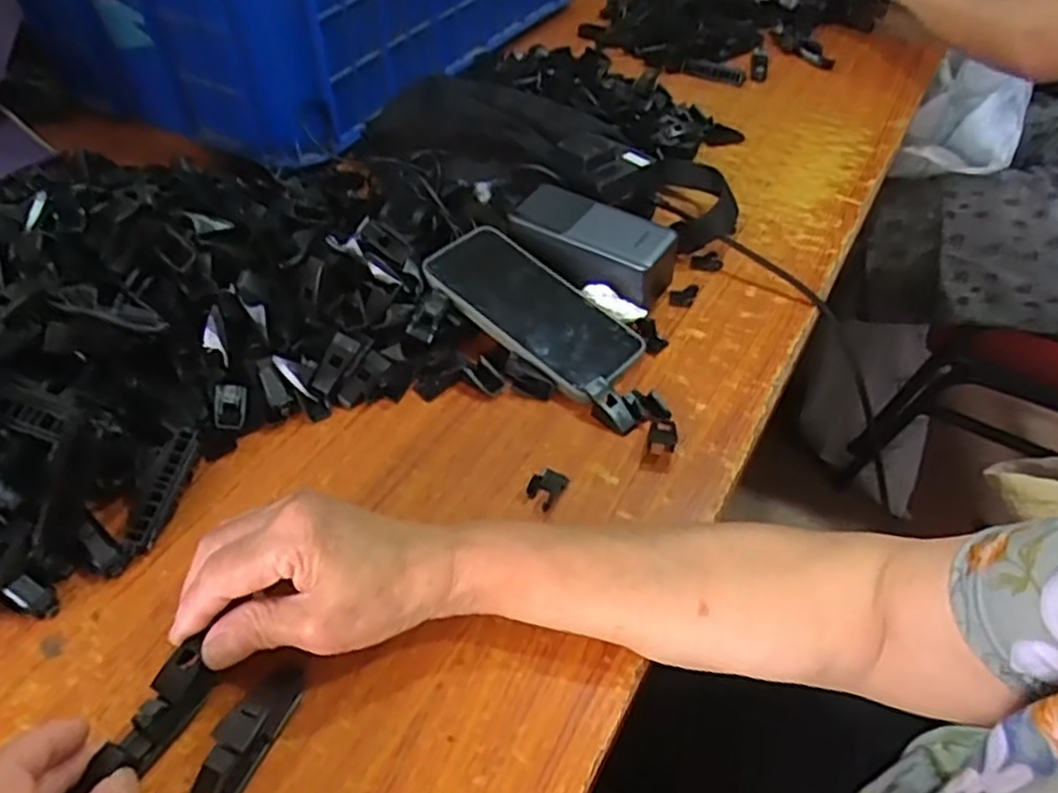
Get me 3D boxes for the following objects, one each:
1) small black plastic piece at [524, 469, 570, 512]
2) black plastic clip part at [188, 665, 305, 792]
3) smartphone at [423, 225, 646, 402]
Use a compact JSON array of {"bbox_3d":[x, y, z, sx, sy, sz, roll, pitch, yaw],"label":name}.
[{"bbox_3d":[0.011,0.054,0.441,0.019,0.007,0.026,27,52,23],"label":"small black plastic piece"},{"bbox_3d":[-0.131,0.157,0.328,0.018,0.022,0.080,17,49,15],"label":"black plastic clip part"},{"bbox_3d":[0.003,-0.066,0.524,0.160,0.011,0.081,37,54,16],"label":"smartphone"}]

